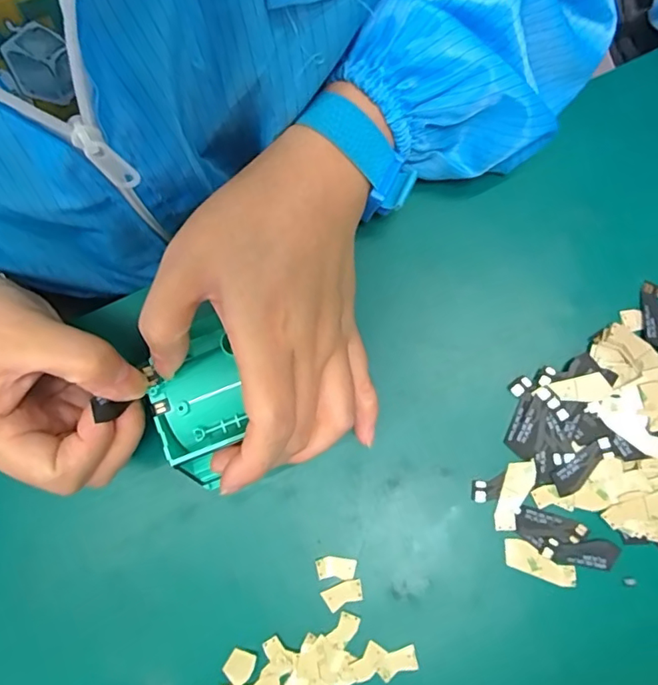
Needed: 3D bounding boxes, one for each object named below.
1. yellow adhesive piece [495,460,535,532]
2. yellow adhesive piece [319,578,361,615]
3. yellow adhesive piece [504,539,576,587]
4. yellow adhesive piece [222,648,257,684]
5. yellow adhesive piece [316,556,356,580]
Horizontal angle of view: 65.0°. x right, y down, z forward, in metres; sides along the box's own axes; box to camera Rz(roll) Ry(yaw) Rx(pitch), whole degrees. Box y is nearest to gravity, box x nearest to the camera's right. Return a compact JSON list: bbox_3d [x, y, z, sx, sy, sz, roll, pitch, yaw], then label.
[{"bbox_3d":[0.096,0.078,0.266,0.013,0.004,0.037,20,73,7],"label":"yellow adhesive piece"},{"bbox_3d":[0.007,0.130,0.265,0.020,0.004,0.011,-23,73,-7],"label":"yellow adhesive piece"},{"bbox_3d":[0.107,0.112,0.262,0.037,0.004,0.014,18,73,7],"label":"yellow adhesive piece"},{"bbox_3d":[-0.046,0.164,0.261,0.014,0.004,0.016,28,74,10],"label":"yellow adhesive piece"},{"bbox_3d":[0.004,0.116,0.266,0.020,0.004,0.011,0,72,1],"label":"yellow adhesive piece"}]

